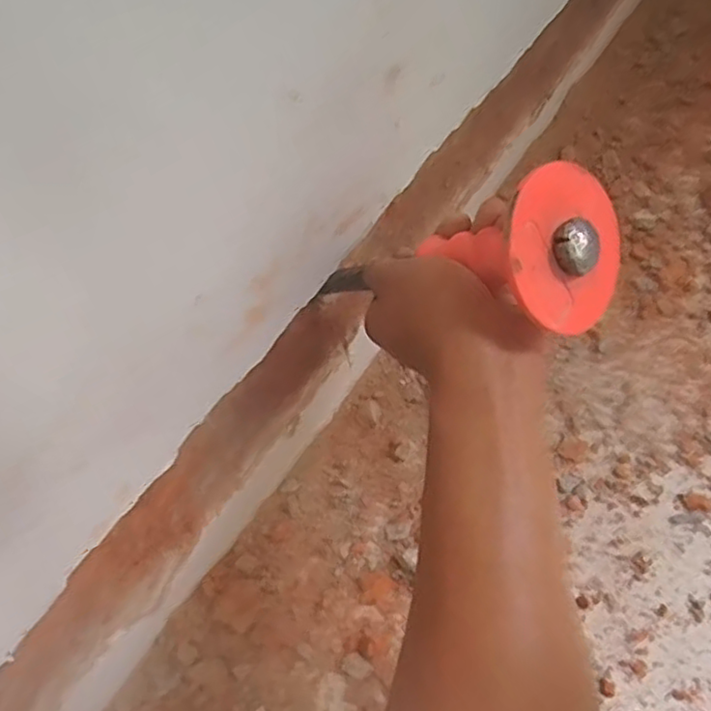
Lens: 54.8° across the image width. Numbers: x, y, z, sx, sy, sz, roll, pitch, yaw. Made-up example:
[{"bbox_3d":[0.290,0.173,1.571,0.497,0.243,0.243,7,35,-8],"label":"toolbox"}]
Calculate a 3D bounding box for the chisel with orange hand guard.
[{"bbox_3d":[0.048,-0.051,0.389,0.072,0.203,0.072,0,91,-34],"label":"chisel with orange hand guard"}]

